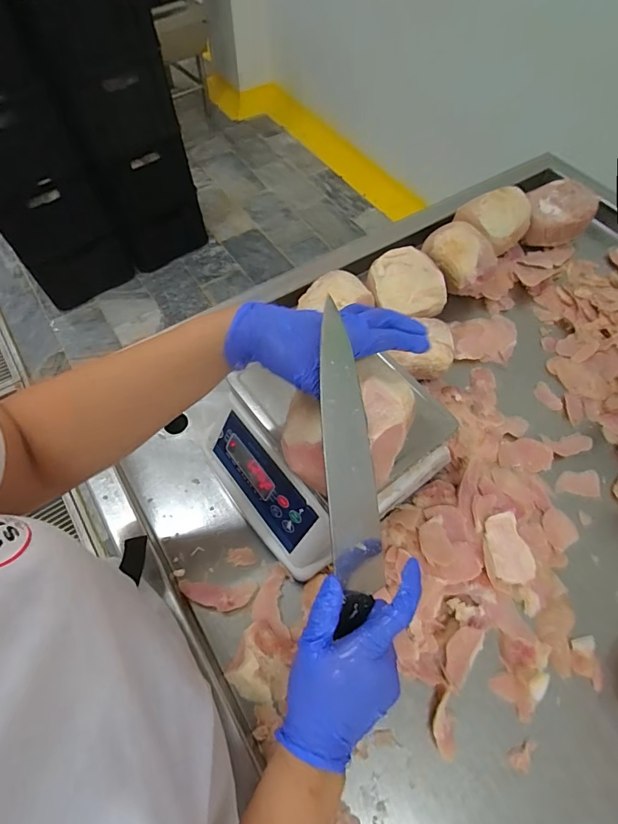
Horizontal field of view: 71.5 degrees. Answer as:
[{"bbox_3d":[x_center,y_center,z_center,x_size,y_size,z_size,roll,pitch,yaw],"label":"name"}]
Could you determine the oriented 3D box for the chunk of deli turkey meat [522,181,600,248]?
[{"bbox_3d":[0.456,-0.364,0.799,0.121,0.079,0.098,0,62,-3],"label":"chunk of deli turkey meat"}]

